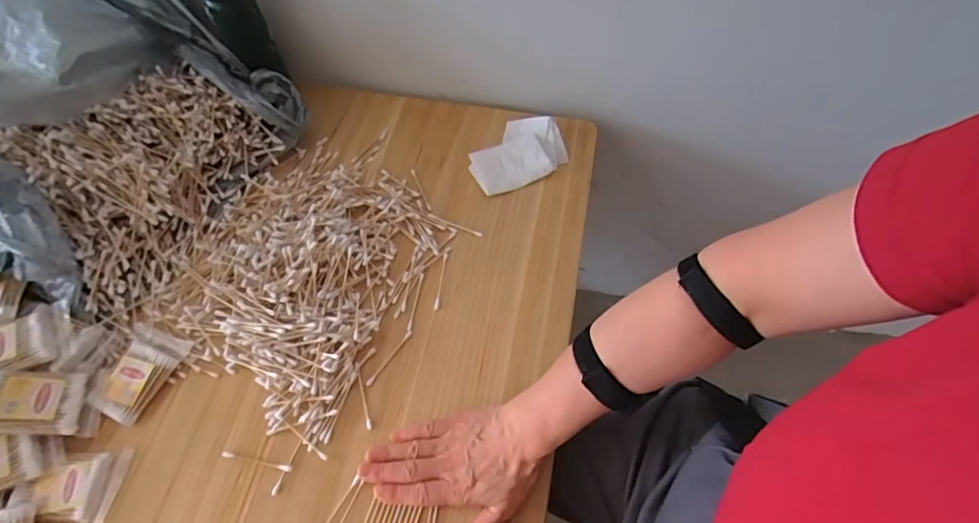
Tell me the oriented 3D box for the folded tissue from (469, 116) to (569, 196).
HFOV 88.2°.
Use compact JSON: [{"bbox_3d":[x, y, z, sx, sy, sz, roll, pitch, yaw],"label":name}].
[{"bbox_3d":[0.034,-0.134,0.628,0.115,0.015,0.082,-29,76,-6],"label":"folded tissue"}]

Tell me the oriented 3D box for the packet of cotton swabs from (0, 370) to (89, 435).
[{"bbox_3d":[-0.410,0.125,0.452,0.071,0.010,0.056,14,53,-36],"label":"packet of cotton swabs"}]

